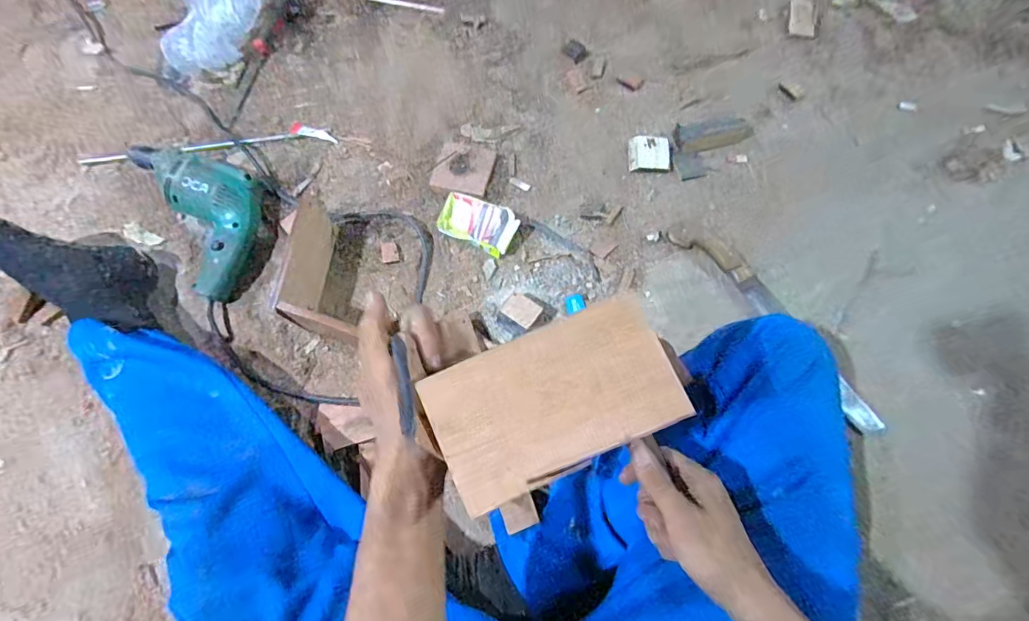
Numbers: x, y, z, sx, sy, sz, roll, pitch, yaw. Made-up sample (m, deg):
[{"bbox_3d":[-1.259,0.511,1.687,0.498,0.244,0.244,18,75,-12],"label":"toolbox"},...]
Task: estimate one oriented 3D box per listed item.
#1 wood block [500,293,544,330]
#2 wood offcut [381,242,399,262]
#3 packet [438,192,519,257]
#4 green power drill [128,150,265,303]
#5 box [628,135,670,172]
[{"bbox_3d":[0.010,0.003,0.588,0.041,0.030,0.034,35,76,14],"label":"wood block"},{"bbox_3d":[-0.166,-0.079,0.635,0.022,0.004,0.029,-11,71,-1],"label":"wood offcut"},{"bbox_3d":[-0.049,-0.117,0.629,0.106,0.032,0.059,27,75,12],"label":"packet"},{"bbox_3d":[-0.411,-0.148,0.647,0.134,0.067,0.264,-32,72,-8],"label":"green power drill"},{"bbox_3d":[0.189,-0.222,0.673,0.053,0.013,0.056,1,71,4],"label":"box"}]

